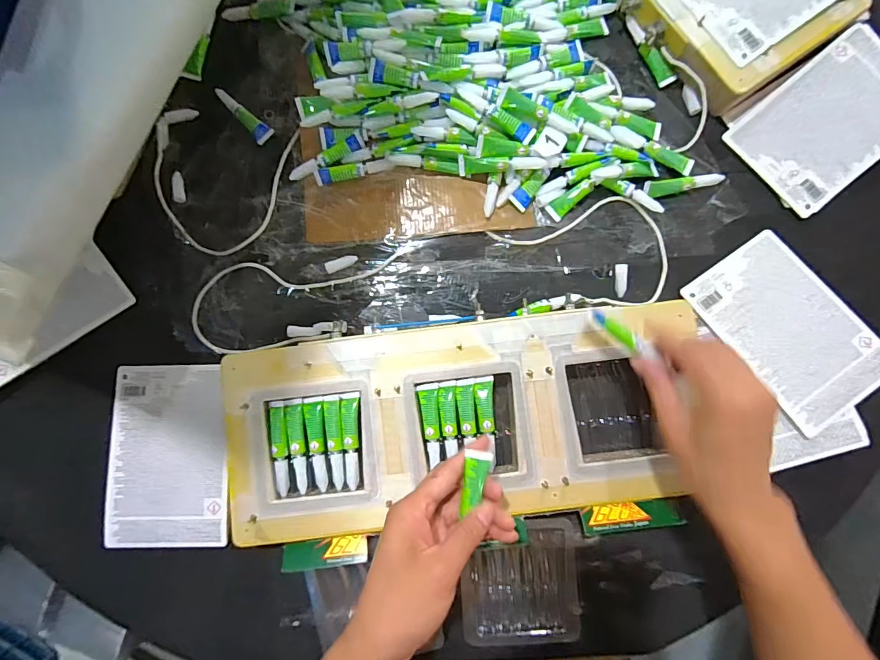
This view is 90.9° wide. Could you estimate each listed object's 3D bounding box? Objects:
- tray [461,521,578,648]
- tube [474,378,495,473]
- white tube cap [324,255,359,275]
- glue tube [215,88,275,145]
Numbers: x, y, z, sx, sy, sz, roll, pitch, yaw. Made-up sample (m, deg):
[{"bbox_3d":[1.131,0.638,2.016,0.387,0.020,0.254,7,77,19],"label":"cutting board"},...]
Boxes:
[{"bbox_3d":[0.073,0.229,0.394,0.103,0.014,0.104,-1,84,1],"label":"tray"},{"bbox_3d":[0.041,0.082,0.387,0.017,0.013,0.080,-3,84,1],"label":"tube"},{"bbox_3d":[-0.097,-0.066,0.429,0.032,0.007,0.011,-25,84,-1],"label":"white tube cap"},{"bbox_3d":[-0.203,-0.224,0.447,0.019,0.011,0.082,-42,85,-3],"label":"glue tube"}]

